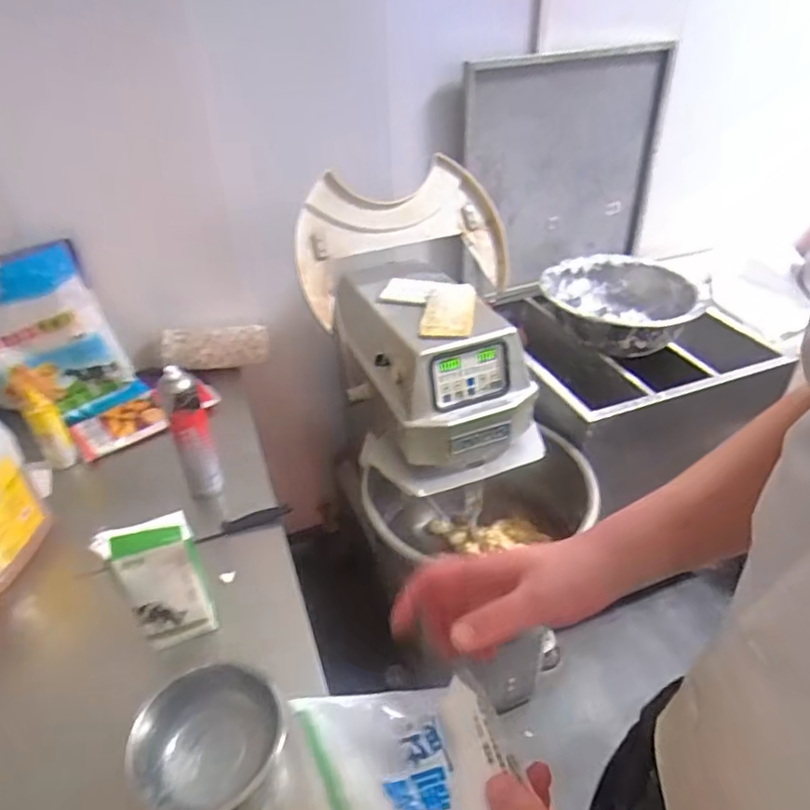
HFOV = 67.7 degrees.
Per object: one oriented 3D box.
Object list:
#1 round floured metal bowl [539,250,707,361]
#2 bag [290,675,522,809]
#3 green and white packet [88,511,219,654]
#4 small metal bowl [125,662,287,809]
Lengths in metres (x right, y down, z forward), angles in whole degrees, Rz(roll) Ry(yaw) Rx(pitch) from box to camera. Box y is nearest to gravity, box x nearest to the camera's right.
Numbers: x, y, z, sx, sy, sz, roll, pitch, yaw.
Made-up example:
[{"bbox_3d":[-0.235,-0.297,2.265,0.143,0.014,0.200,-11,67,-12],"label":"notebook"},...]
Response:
[{"bbox_3d":[0.558,-0.273,1.639,0.367,0.119,0.388,1,36,4],"label":"round floured metal bowl"},{"bbox_3d":[0.011,0.213,0.341,0.131,0.019,0.113,15,30,-44],"label":"bag"},{"bbox_3d":[-0.342,0.255,0.855,0.110,0.225,0.055,-19,39,-22],"label":"green and white packet"},{"bbox_3d":[-0.237,0.408,0.733,0.157,0.076,0.179,7,36,12],"label":"small metal bowl"}]

